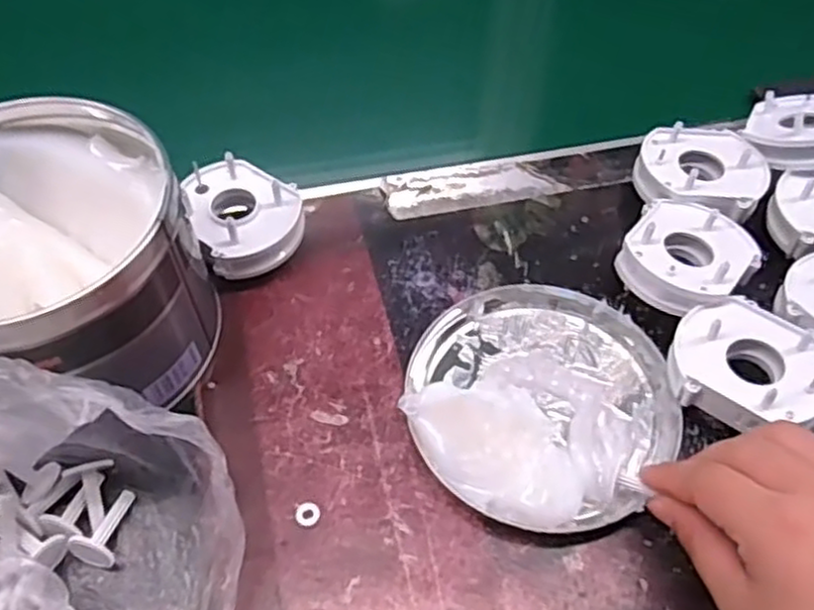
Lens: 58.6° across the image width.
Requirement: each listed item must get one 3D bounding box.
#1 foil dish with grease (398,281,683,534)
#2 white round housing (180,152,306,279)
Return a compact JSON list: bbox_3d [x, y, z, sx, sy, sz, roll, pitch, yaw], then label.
[{"bbox_3d":[0.064,0.041,0.349,0.126,0.029,0.126,1,54,-1],"label":"foil dish with grease"},{"bbox_3d":[-0.088,-0.048,0.400,0.056,0.033,0.065,-23,57,-17],"label":"white round housing"}]

